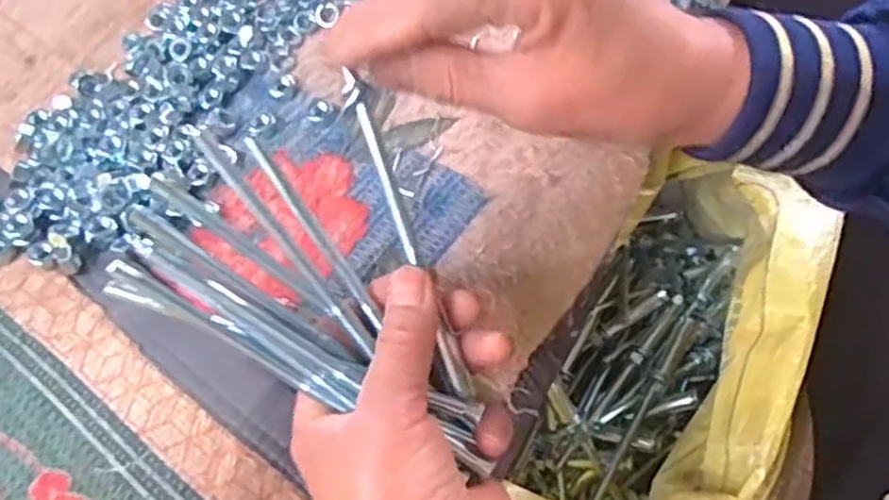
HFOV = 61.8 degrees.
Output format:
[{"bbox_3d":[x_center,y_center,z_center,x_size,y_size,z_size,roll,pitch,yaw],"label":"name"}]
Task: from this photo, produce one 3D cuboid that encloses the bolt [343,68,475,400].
[{"bbox_3d":[-0.014,-0.004,0.281,0.007,0.005,0.127,-21,94,-7],"label":"bolt"}]

